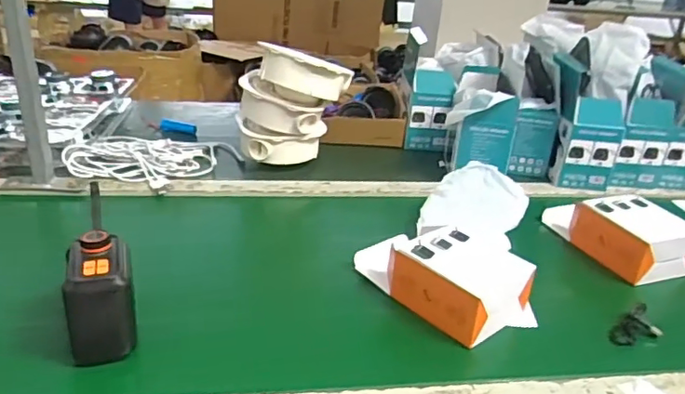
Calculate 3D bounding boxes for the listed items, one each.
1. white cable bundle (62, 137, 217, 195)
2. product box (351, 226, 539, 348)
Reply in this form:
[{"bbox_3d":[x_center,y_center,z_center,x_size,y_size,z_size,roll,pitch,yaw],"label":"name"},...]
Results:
[{"bbox_3d":[-0.321,-0.065,0.886,0.213,0.029,0.172,10,26,8],"label":"white cable bundle"},{"bbox_3d":[0.113,0.079,0.617,0.101,0.063,0.177,-16,32,-37],"label":"product box"}]

